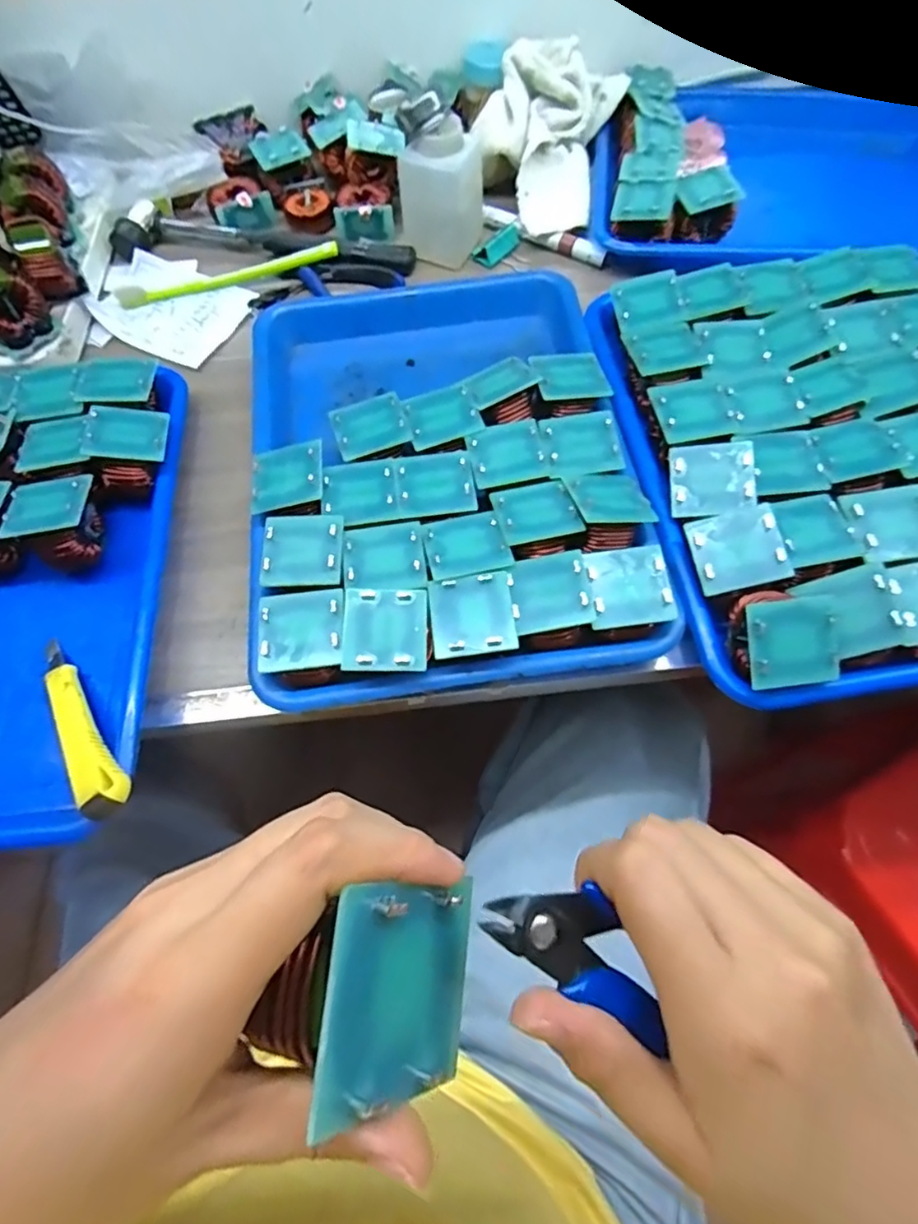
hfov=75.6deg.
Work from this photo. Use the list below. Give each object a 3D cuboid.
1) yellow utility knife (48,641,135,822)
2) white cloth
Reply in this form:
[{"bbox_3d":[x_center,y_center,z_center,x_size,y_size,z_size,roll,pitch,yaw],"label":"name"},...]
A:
[{"bbox_3d":[-0.214,0.059,0.330,0.022,0.010,0.142,-38,52,-15],"label":"yellow utility knife"},{"bbox_3d":[0.074,-0.418,0.511,0.110,0.061,0.173,15,66,8],"label":"white cloth"}]

